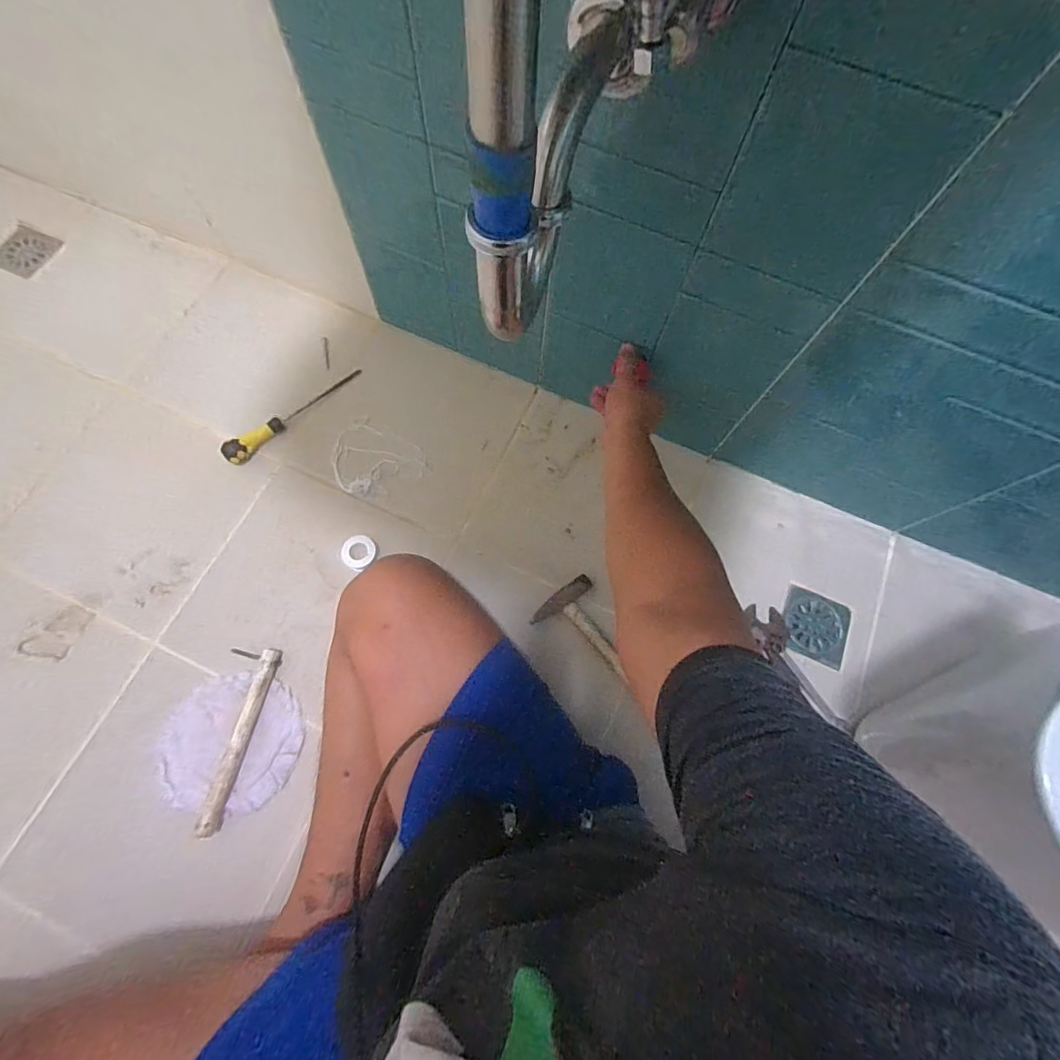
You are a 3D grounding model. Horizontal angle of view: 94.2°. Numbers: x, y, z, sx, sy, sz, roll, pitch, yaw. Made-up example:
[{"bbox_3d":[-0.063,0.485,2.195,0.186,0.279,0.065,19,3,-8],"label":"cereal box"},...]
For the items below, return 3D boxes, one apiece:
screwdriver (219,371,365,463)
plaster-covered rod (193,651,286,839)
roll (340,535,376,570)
[{"bbox_3d":[-0.367,-0.185,0.764,0.030,0.029,0.238,43,75,11],"label":"screwdriver"},{"bbox_3d":[-0.377,0.257,0.618,0.057,0.025,0.215,10,72,1],"label":"plaster-covered rod"},{"bbox_3d":[-0.244,0.033,0.704,0.050,0.019,0.047,1,72,-2],"label":"roll"}]

